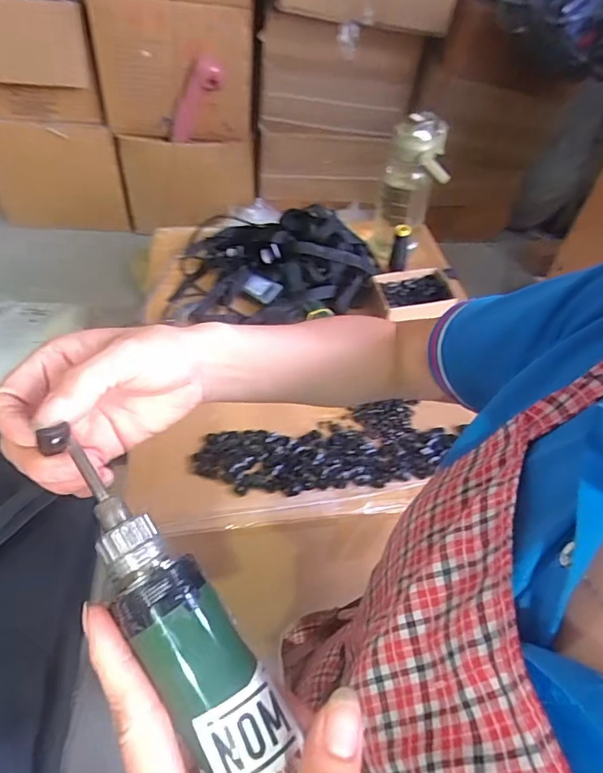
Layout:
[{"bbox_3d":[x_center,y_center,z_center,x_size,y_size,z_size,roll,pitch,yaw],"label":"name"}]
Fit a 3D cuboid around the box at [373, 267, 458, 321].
[{"bbox_3d":[0.209,-0.167,0.915,0.133,0.040,0.114,-5,48,-8],"label":"box"}]

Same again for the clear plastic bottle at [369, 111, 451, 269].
[{"bbox_3d":[0.209,-0.372,0.967,0.106,0.273,0.075,12,48,7],"label":"clear plastic bottle"}]

